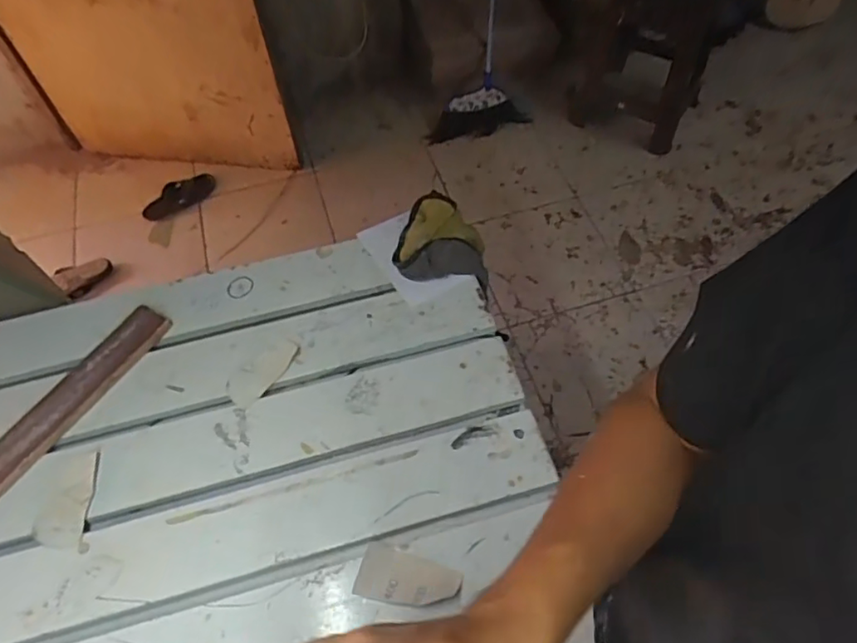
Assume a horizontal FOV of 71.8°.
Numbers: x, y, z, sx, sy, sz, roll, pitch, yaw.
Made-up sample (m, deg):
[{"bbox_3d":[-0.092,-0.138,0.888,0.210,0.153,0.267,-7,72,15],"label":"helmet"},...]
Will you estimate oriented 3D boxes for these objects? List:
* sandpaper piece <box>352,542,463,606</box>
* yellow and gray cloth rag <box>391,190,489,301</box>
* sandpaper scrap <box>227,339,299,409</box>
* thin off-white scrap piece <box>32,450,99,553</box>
[{"bbox_3d":[-0.020,0.253,0.585,0.099,0.016,0.049,11,58,9],"label":"sandpaper piece"},{"bbox_3d":[0.019,-0.121,0.820,0.125,0.032,0.152,1,57,3],"label":"yellow and gray cloth rag"},{"bbox_3d":[-0.200,0.057,0.710,0.044,0.007,0.098,34,64,22],"label":"sandpaper scrap"},{"bbox_3d":[-0.388,0.192,0.631,0.056,0.007,0.102,-8,57,-3],"label":"thin off-white scrap piece"}]

